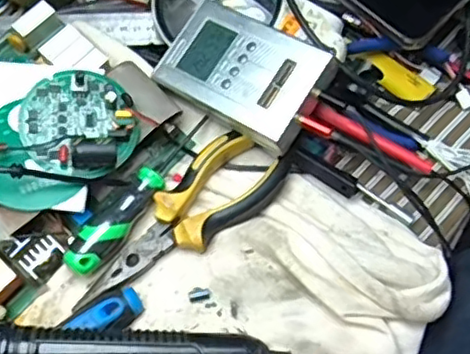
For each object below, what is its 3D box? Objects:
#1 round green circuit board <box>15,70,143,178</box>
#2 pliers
[{"bbox_3d":[-0.097,-0.036,0.398,0.067,0.022,0.070,0,65,0],"label":"round green circuit board"},{"bbox_3d":[-0.036,0.022,0.396,0.147,0.013,0.051,-33,69,-14],"label":"pliers"}]

